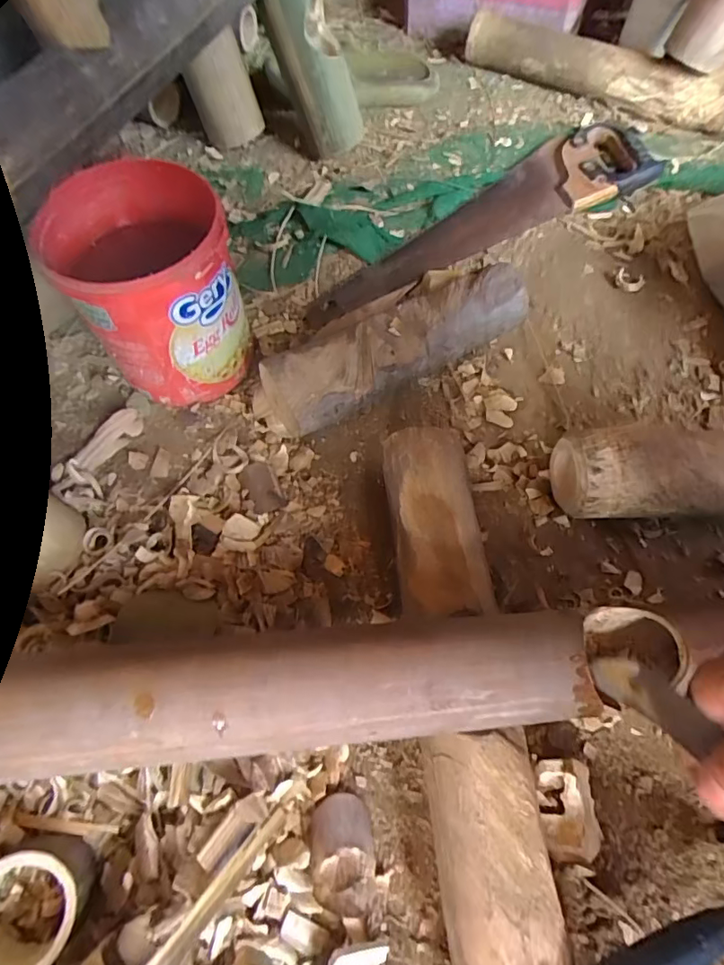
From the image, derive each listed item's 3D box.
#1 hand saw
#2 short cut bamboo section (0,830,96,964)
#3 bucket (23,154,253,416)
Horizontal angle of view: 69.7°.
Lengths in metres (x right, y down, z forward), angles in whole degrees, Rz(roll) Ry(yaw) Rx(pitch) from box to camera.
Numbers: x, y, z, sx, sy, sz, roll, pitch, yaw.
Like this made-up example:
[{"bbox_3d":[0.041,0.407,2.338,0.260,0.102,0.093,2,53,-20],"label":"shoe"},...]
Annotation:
[{"bbox_3d":[0.146,-0.310,0.612,0.486,0.035,0.127,-34,69,-18],"label":"hand saw"},{"bbox_3d":[-0.196,0.249,0.305,0.063,0.046,0.064,1,63,-2],"label":"short cut bamboo section"},{"bbox_3d":[-0.177,-0.165,0.461,0.128,0.154,0.131,1,63,-2],"label":"bucket"}]

